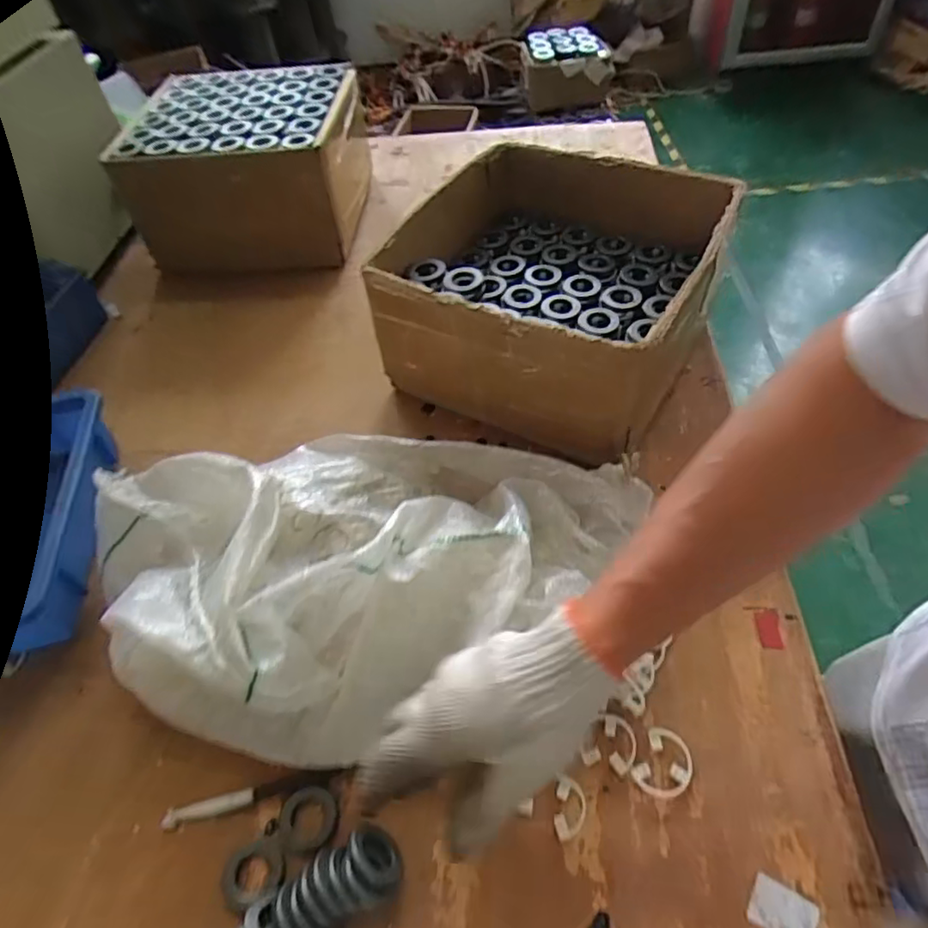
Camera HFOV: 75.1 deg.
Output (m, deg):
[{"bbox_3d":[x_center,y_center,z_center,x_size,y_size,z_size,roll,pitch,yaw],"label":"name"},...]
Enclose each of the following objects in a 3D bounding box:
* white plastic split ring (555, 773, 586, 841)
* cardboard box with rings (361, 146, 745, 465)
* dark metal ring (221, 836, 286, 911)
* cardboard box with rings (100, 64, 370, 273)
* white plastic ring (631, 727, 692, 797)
[{"bbox_3d":[0.079,0.254,0.448,0.022,0.005,0.043,5,51,10],"label":"white plastic split ring"},{"bbox_3d":[0.103,-0.206,0.701,0.336,0.154,0.336,22,56,22],"label":"cardboard box with rings"},{"bbox_3d":[-0.153,0.294,0.437,0.044,0.011,0.042,-3,50,4],"label":"dark metal ring"},{"bbox_3d":[-0.340,-0.484,0.984,0.311,0.183,0.312,-2,50,4],"label":"cardboard box with rings"},{"bbox_3d":[0.154,0.229,0.461,0.037,0.007,0.050,25,57,24],"label":"white plastic ring"}]

